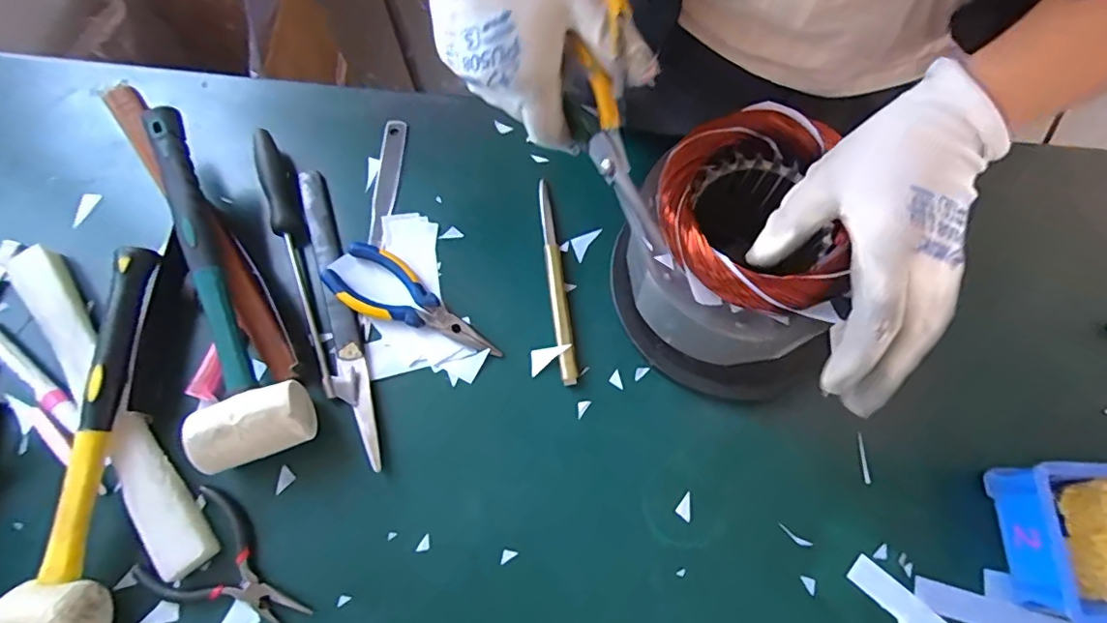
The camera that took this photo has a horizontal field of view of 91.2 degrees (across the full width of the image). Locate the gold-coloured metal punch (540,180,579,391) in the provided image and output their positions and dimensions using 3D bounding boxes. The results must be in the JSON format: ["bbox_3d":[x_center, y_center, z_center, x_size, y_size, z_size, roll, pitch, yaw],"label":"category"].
[{"bbox_3d":[0.002,-0.028,0.454,0.014,0.008,0.179,-7,72,-2],"label":"gold-coloured metal punch"}]

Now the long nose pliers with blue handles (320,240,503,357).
[{"bbox_3d":[-0.117,-0.003,0.437,0.149,0.019,0.053,35,76,11],"label":"long nose pliers with blue handles"}]

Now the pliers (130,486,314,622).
[{"bbox_3d":[-0.225,0.185,0.381,0.120,0.007,0.072,28,74,9],"label":"pliers"}]

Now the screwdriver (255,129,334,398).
[{"bbox_3d":[-0.214,-0.047,0.449,0.023,0.016,0.240,-22,73,-6],"label":"screwdriver"}]

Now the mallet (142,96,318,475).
[{"bbox_3d":[-0.265,-0.022,0.418,0.080,0.068,0.284,-24,73,-7],"label":"mallet"}]

